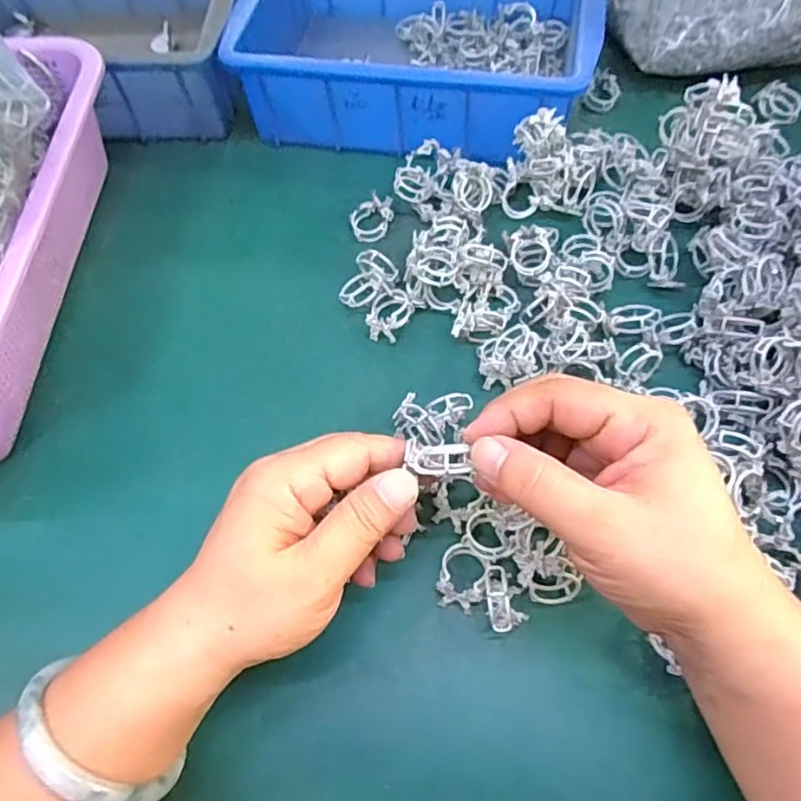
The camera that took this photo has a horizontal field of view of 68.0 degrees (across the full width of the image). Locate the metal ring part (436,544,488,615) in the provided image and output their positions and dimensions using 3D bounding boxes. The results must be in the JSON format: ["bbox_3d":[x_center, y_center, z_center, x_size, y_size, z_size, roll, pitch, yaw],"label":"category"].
[{"bbox_3d":[0.030,0.087,0.291,0.022,0.014,0.029,12,65,10],"label":"metal ring part"}]

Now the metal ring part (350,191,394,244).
[{"bbox_3d":[-0.020,-0.125,0.402,0.026,0.010,0.033,20,66,13],"label":"metal ring part"}]

